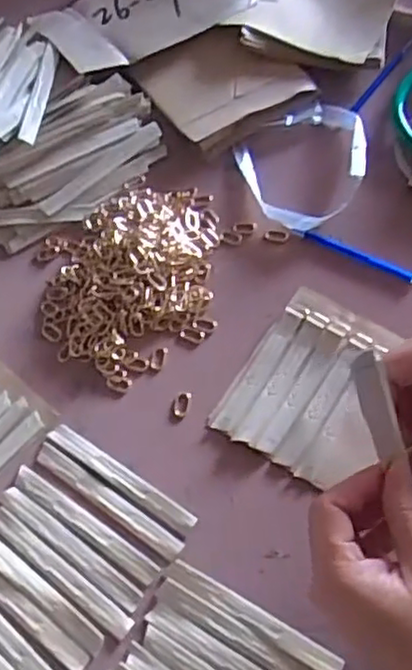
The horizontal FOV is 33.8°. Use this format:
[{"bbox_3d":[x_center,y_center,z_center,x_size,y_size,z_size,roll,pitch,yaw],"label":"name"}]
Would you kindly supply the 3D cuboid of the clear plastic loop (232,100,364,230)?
[{"bbox_3d":[0.085,-0.134,0.536,0.101,0.033,0.109,-18,66,-8],"label":"clear plastic loop"}]

